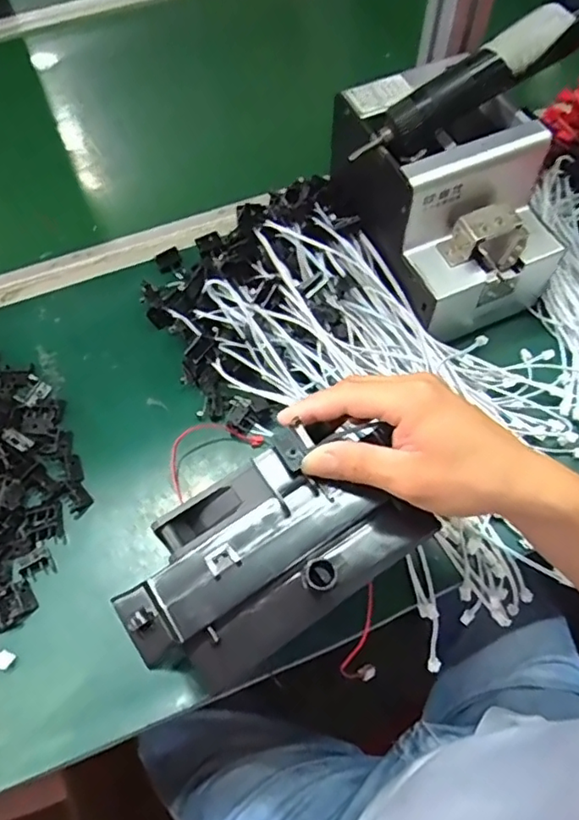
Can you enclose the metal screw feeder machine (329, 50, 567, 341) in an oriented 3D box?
[{"bbox_3d":[0.127,-0.175,0.500,0.137,0.138,0.185,-27,65,-12],"label":"metal screw feeder machine"}]

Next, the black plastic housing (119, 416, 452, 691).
[{"bbox_3d":[-0.010,0.071,0.316,0.162,0.035,0.087,-31,66,-14],"label":"black plastic housing"}]

